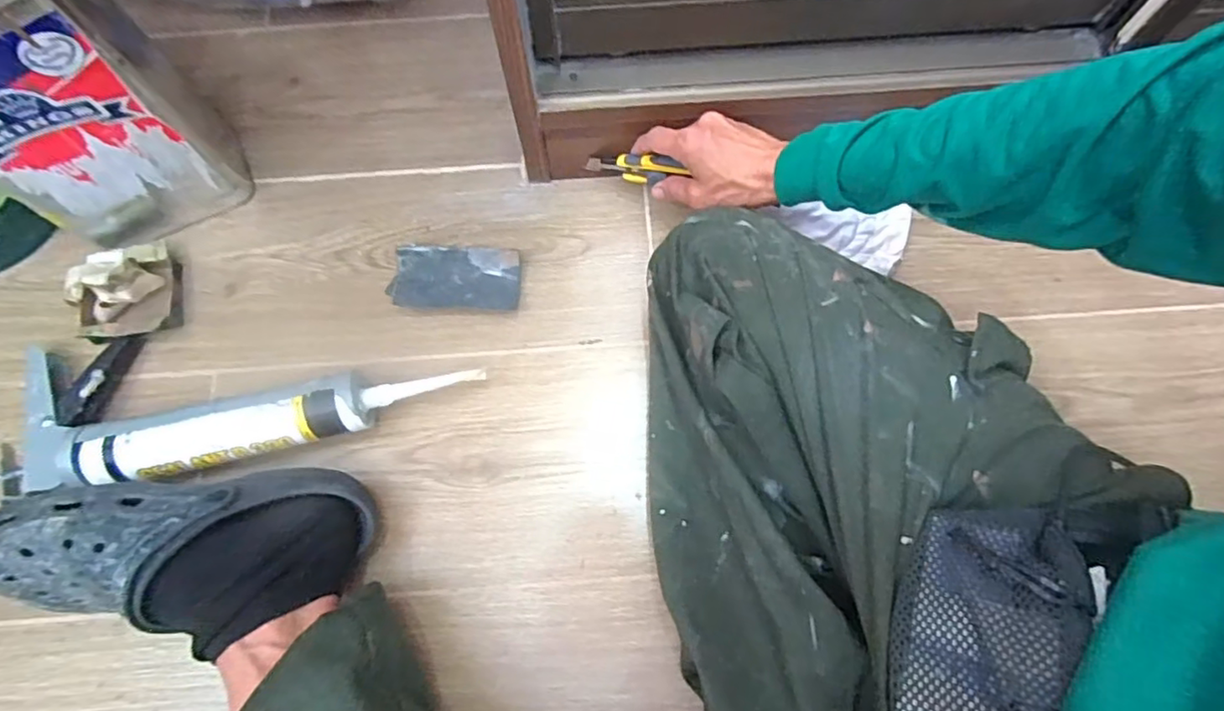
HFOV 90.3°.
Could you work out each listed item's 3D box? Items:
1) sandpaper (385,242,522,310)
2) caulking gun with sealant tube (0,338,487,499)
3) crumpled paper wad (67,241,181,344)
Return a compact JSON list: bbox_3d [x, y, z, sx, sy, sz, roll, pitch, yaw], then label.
[{"bbox_3d":[-0.145,-0.073,0.567,0.115,0.009,0.066,6,69,-2],"label":"sandpaper"},{"bbox_3d":[-0.347,0.039,0.515,0.467,0.054,0.130,-6,72,-2],"label":"caulking gun with sealant tube"},{"bbox_3d":[-0.452,-0.057,0.557,0.092,0.040,0.091,-12,72,-4],"label":"crumpled paper wad"}]

